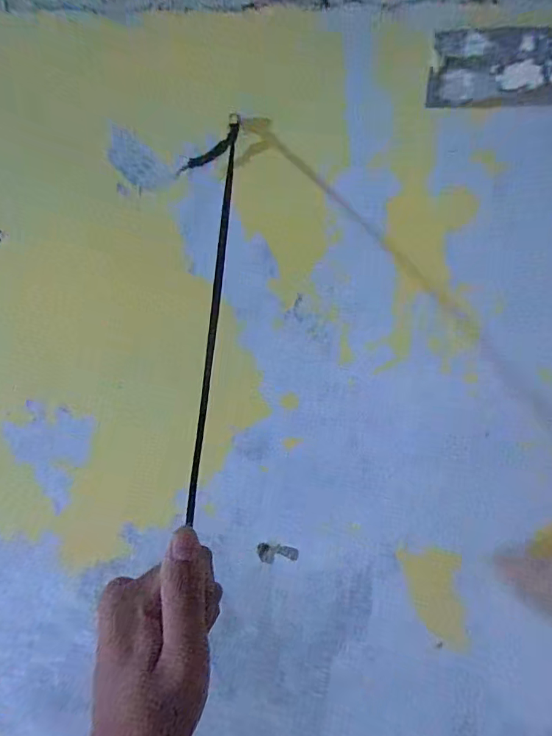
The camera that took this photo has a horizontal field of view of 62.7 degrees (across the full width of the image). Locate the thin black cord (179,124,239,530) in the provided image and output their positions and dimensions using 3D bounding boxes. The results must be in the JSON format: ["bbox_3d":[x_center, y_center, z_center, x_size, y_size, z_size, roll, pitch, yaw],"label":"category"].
[{"bbox_3d":[-0.052,-0.050,0.304,0.040,0.287,0.008,-7,-21,24],"label":"thin black cord"}]

